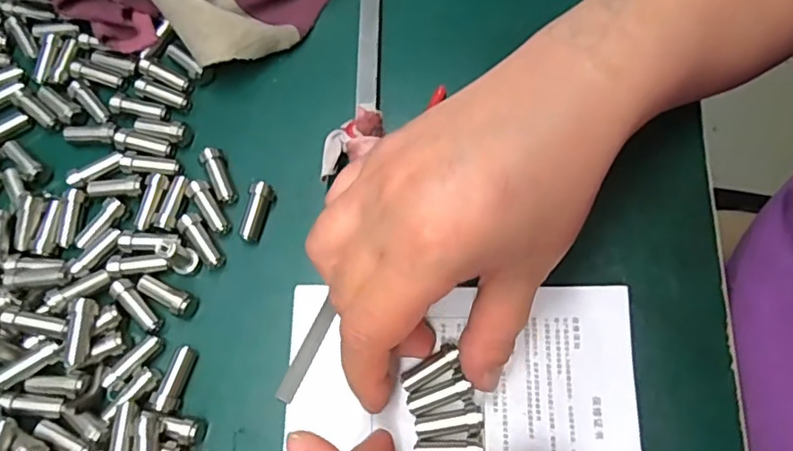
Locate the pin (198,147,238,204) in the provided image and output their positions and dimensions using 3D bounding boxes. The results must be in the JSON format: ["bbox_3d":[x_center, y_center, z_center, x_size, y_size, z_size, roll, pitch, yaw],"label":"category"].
[{"bbox_3d":[-0.082,-0.023,0.274,0.010,0.009,0.028,-28,72,-7],"label":"pin"}]

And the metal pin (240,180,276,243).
[{"bbox_3d":[-0.063,-0.005,0.267,0.011,0.011,0.027,14,72,7],"label":"metal pin"}]

